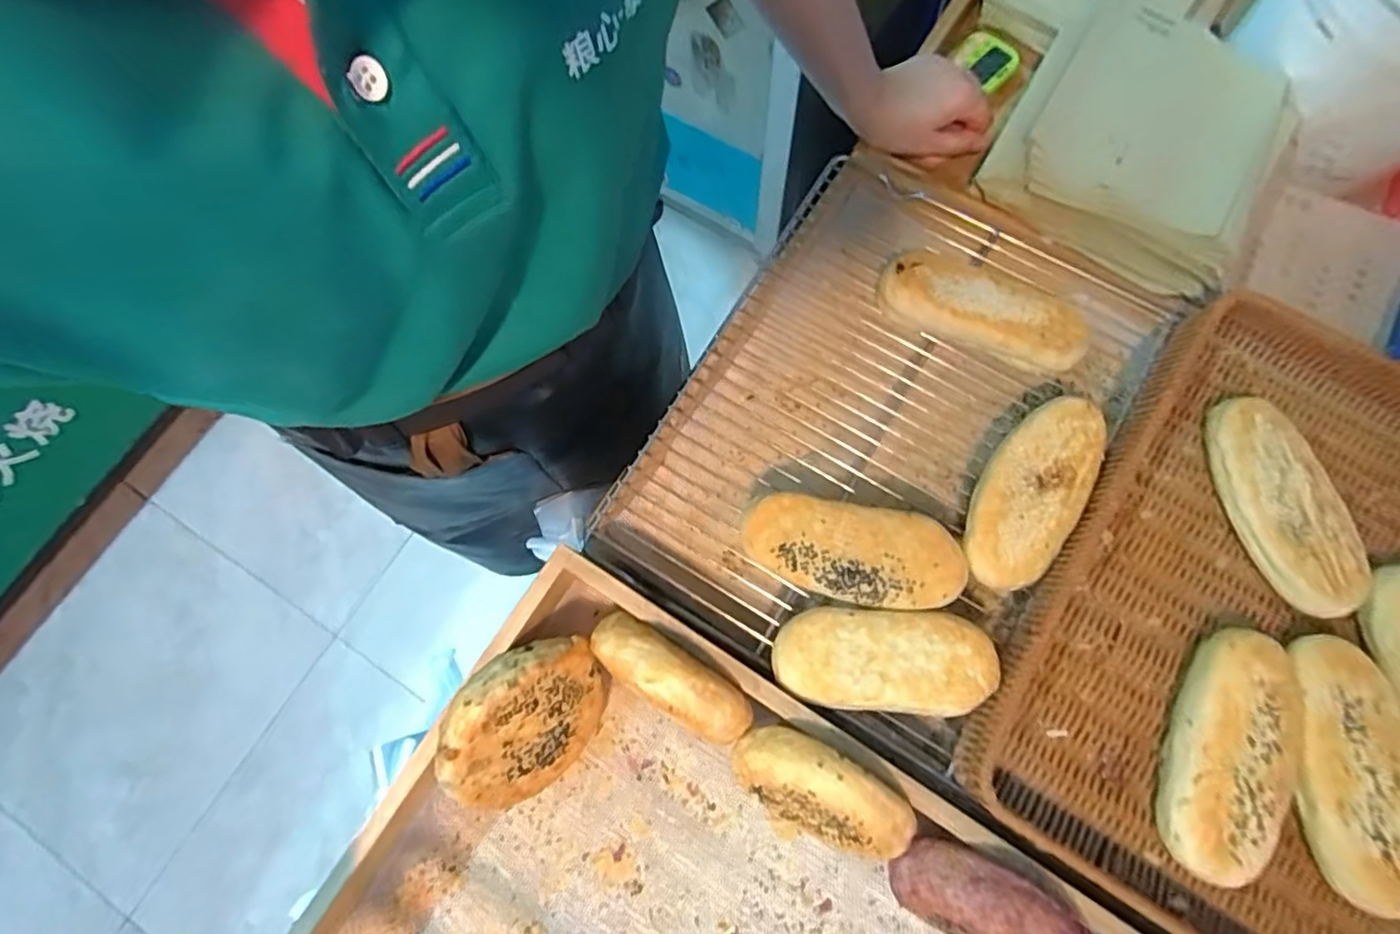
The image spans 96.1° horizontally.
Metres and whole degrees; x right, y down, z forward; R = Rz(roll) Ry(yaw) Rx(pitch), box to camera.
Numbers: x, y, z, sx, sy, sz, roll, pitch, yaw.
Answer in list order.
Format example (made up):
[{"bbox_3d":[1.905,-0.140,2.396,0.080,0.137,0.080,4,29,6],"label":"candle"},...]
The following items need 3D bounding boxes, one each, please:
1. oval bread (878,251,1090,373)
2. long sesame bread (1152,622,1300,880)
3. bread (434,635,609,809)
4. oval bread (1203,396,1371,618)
[{"bbox_3d":[0.212,-0.116,0.478,0.152,0.044,0.058,24,77,8],"label":"oval bread"},{"bbox_3d":[0.326,0.176,0.389,0.066,0.041,0.144,17,77,6],"label":"long sesame bread"},{"bbox_3d":[-0.119,0.169,0.418,0.036,0.109,0.114,27,106,42],"label":"bread"},{"bbox_3d":[0.393,0.026,0.429,0.059,0.034,0.147,-13,75,-2],"label":"oval bread"}]

